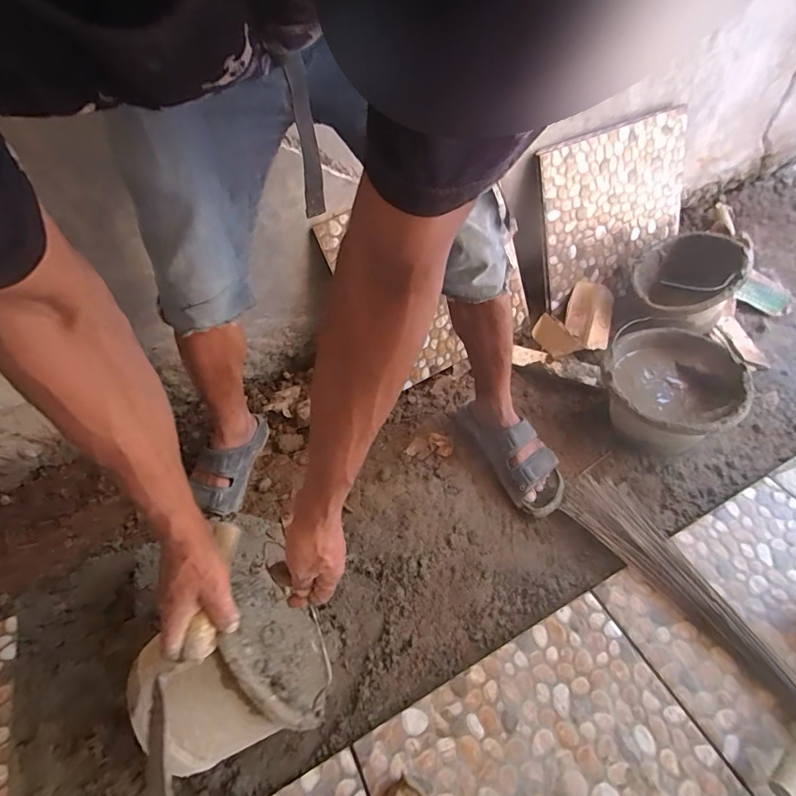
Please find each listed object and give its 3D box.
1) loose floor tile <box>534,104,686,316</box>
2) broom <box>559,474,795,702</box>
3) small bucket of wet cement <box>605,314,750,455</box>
[{"bbox_3d":[0.511,-0.427,1.043,0.381,0.369,0.028,-20,31,-9],"label":"loose floor tile"},{"bbox_3d":[0.474,0.301,0.646,0.105,0.038,0.518,-31,54,-21],"label":"broom"},{"bbox_3d":[0.505,-0.011,0.851,0.224,0.148,0.270,23,57,23],"label":"small bucket of wet cement"}]

